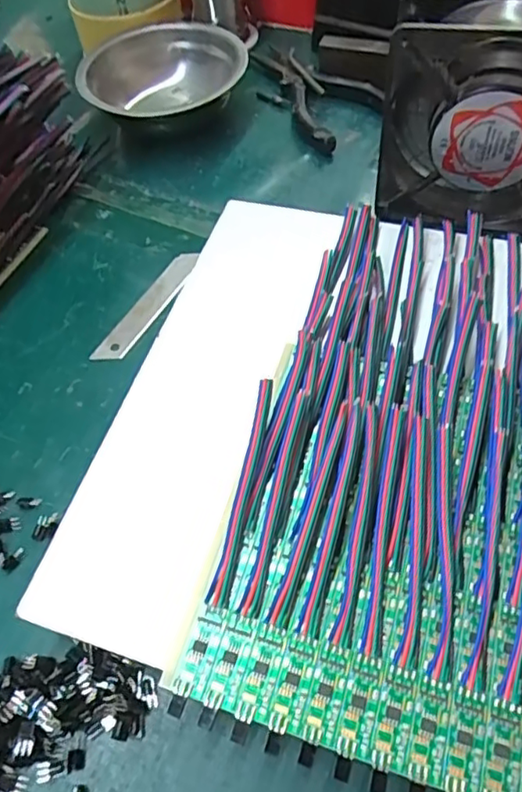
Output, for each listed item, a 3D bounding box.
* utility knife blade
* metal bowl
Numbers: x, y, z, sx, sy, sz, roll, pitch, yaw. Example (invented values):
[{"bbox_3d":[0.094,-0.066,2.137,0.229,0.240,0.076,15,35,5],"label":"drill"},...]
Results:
[{"bbox_3d":[-0.067,-0.057,0.358,0.019,0.004,0.094,25,64,20],"label":"utility knife blade"},{"bbox_3d":[-0.075,-0.251,0.463,0.123,0.046,0.123,-2,57,3],"label":"metal bowl"}]

